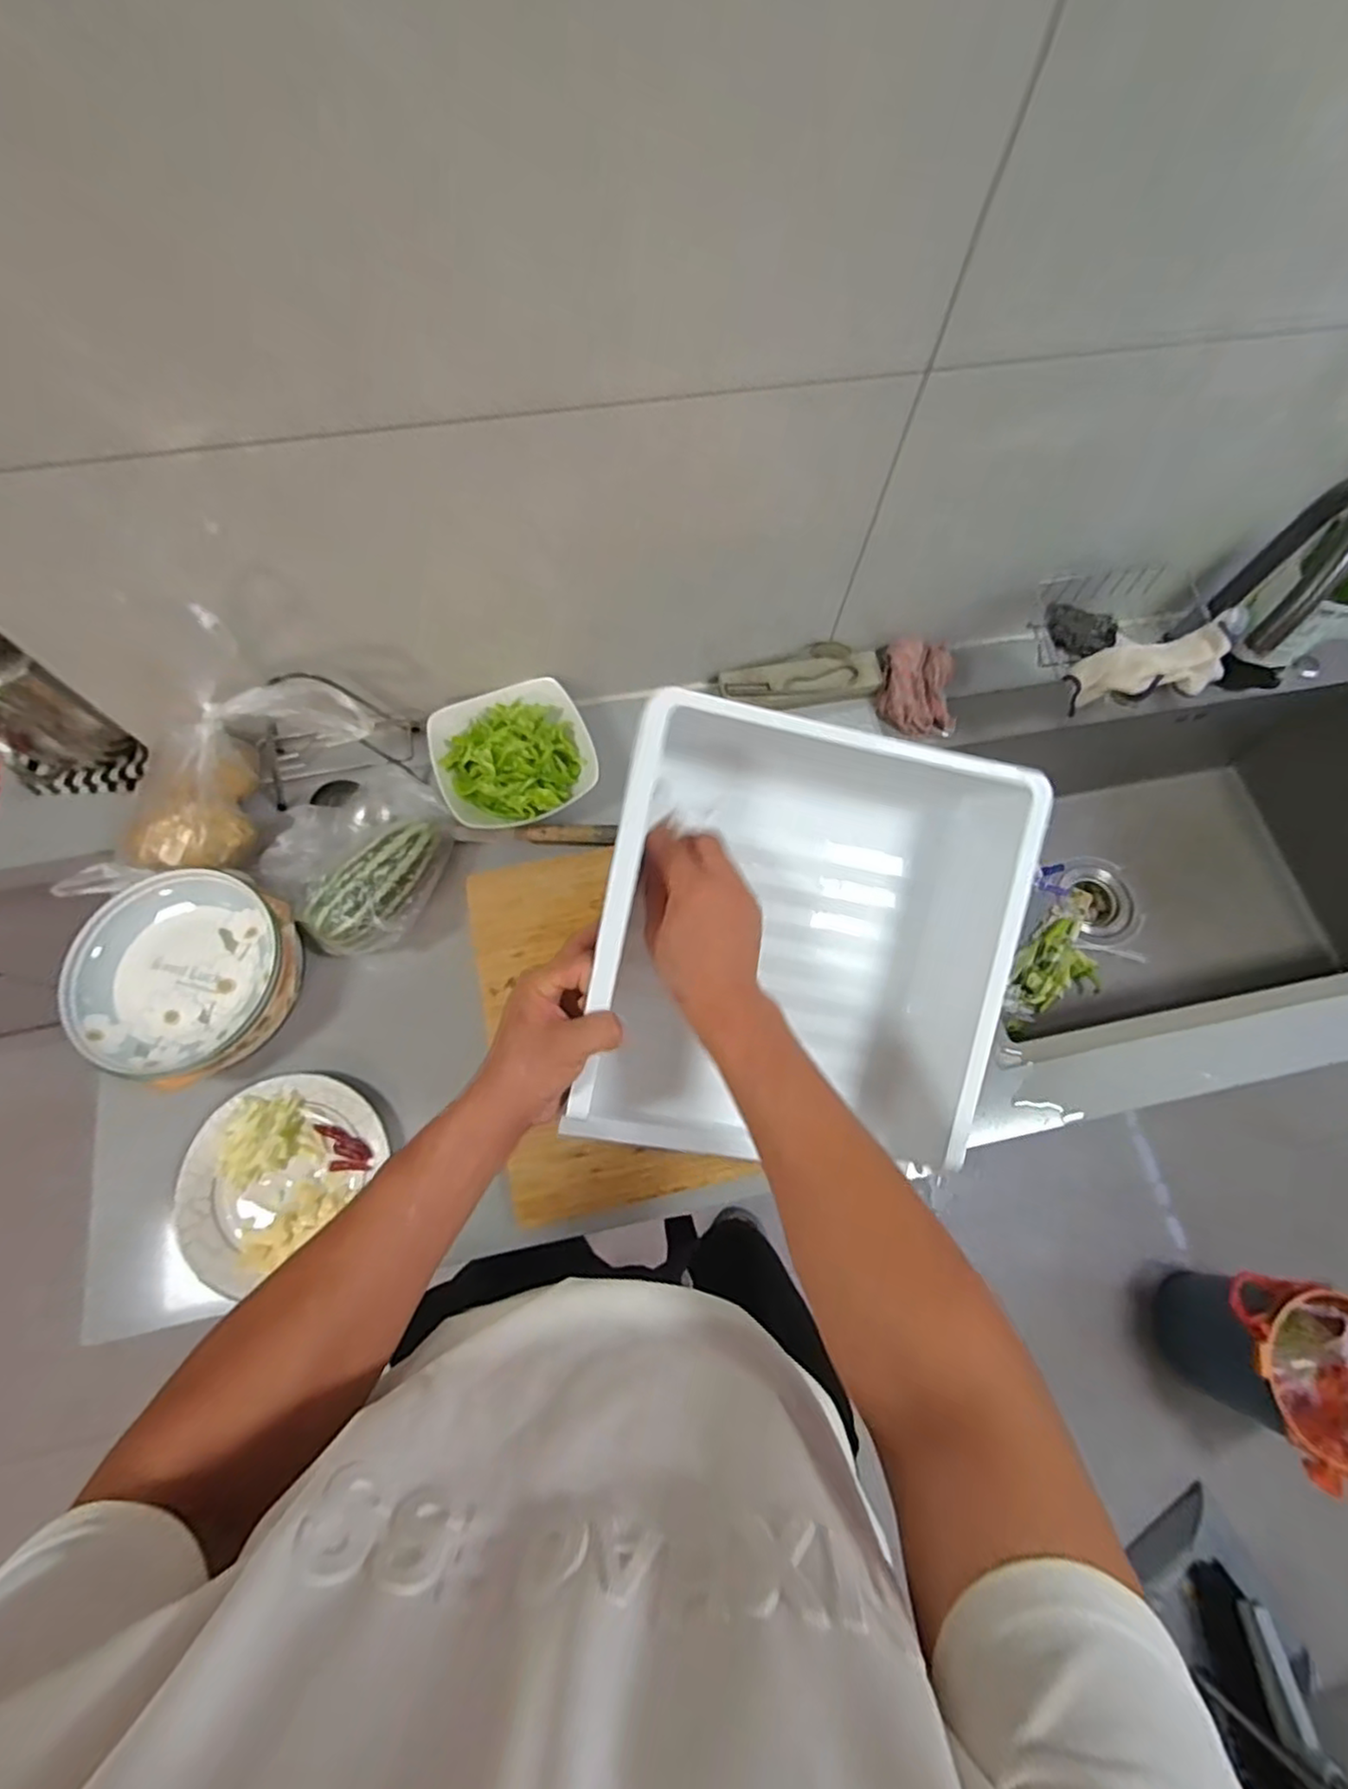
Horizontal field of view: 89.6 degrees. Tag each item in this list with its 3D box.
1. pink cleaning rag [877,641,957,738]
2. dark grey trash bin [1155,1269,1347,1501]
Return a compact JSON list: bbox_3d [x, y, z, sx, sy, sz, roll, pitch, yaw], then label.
[{"bbox_3d":[0.306,-0.254,0.828,0.105,0.053,0.101,11,71,2],"label":"pink cleaning rag"},{"bbox_3d":[1.020,0.799,1.184,0.233,0.309,0.276,-37,76,-14],"label":"dark grey trash bin"}]

